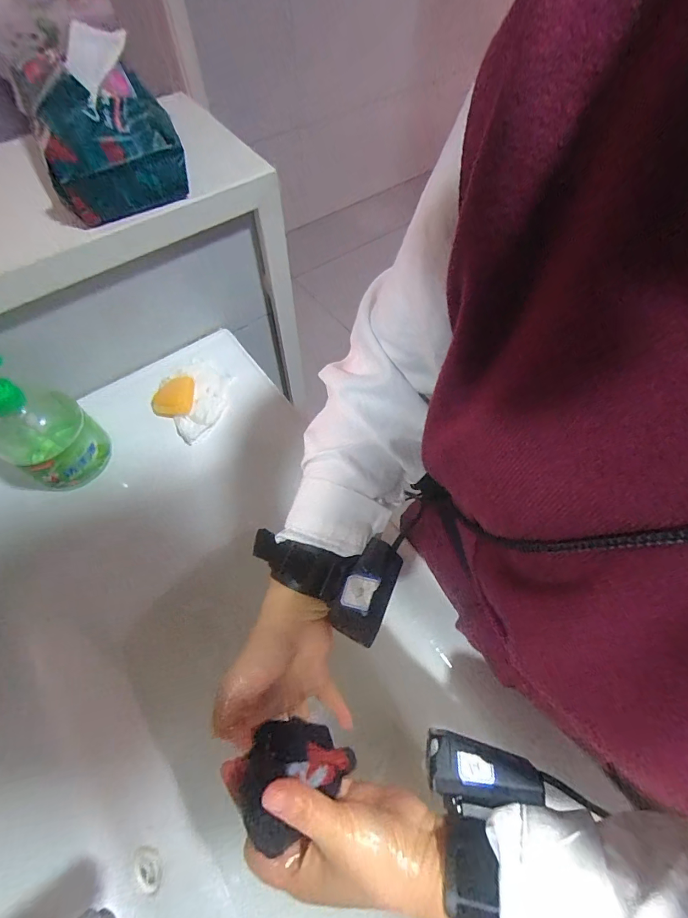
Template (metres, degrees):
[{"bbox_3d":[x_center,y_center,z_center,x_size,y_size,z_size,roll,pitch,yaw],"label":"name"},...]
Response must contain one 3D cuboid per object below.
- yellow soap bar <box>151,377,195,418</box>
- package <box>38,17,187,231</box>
[{"bbox_3d":[-0.210,-0.078,0.491,0.054,0.021,0.046,3,62,1],"label":"yellow soap bar"},{"bbox_3d":[-0.227,-0.315,0.382,0.118,0.078,0.154,-20,64,-11],"label":"package"}]

